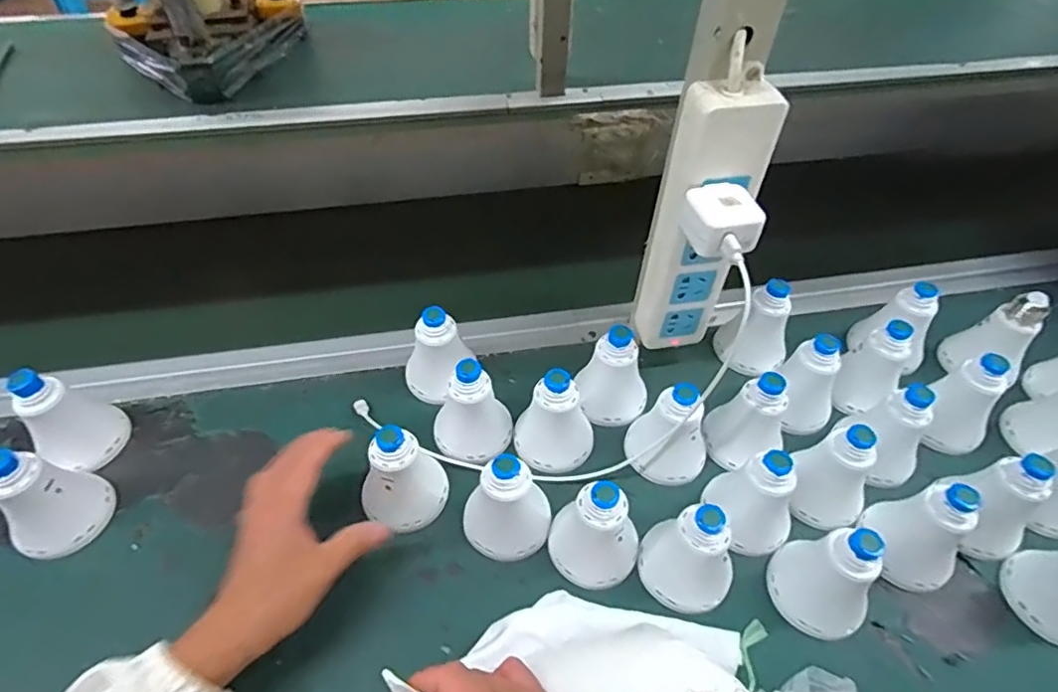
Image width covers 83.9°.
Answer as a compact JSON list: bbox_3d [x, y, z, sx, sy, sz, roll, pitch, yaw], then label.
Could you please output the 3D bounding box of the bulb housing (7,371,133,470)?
[{"bbox_3d":[-0.360,0.051,0.451,0.064,0.084,0.061,32,57,23],"label":"bulb housing"}]

